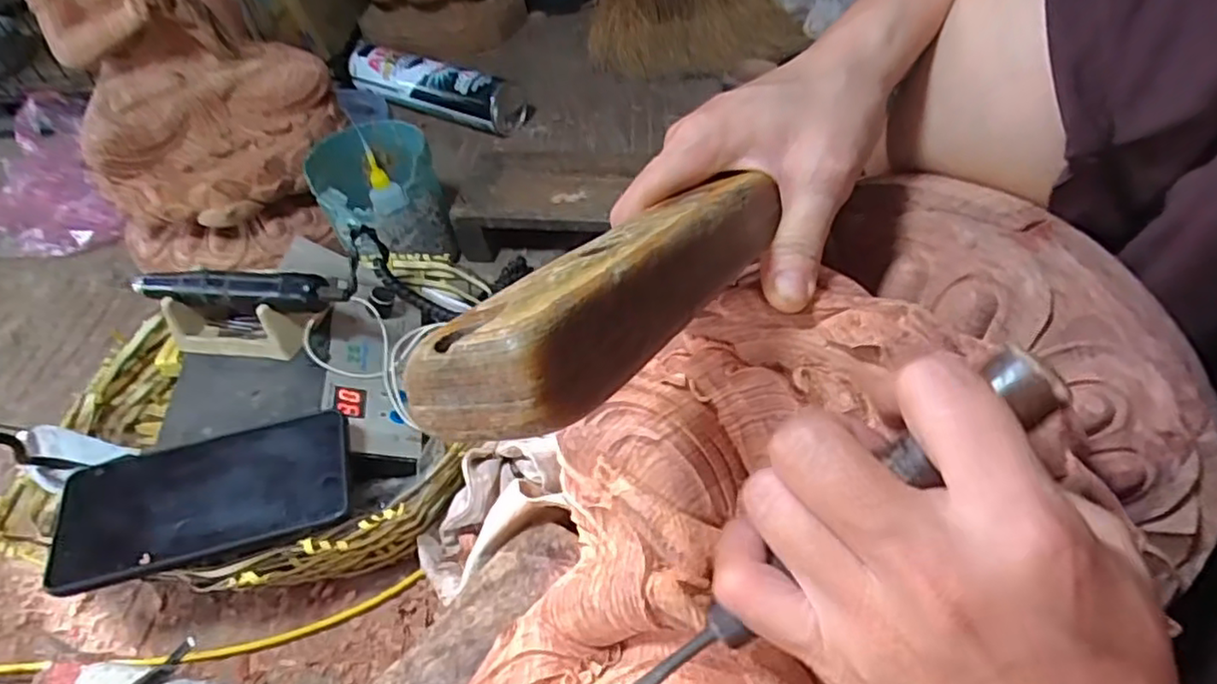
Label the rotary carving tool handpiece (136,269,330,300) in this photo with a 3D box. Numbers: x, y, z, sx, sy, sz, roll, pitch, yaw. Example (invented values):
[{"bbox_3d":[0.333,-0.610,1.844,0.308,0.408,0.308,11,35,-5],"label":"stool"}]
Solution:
[{"bbox_3d":[-0.271,-0.041,0.470,0.148,0.014,0.018,4,47,9],"label":"rotary carving tool handpiece"}]

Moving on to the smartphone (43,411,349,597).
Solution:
[{"bbox_3d":[-0.236,0.090,0.390,0.159,0.006,0.077,-12,57,-8],"label":"smartphone"}]

